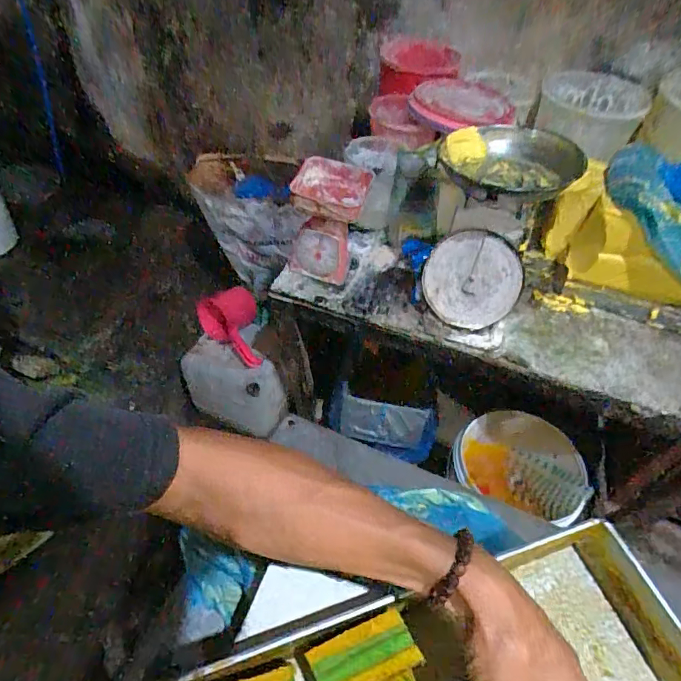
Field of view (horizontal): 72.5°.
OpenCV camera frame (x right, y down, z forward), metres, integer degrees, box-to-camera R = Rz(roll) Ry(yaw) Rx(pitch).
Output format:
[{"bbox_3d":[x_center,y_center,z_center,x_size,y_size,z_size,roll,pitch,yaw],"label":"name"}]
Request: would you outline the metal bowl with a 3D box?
[{"bbox_3d":[0.298,-0.318,0.813,0.204,0.062,0.204,3,48,-3],"label":"metal bowl"}]

